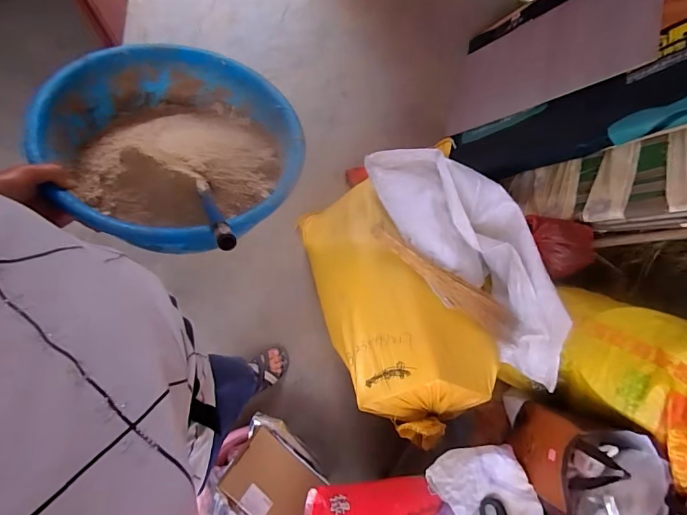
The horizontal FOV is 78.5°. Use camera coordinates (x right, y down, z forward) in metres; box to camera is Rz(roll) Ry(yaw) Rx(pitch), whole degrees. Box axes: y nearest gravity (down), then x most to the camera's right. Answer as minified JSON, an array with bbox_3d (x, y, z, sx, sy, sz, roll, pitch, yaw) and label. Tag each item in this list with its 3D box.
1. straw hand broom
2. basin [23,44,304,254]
[{"bbox_3d":[0.277,0.063,1.129,0.476,0.062,0.098,38,78,8],"label":"straw hand broom"},{"bbox_3d":[-0.249,-0.163,0.647,0.347,0.140,0.347,7,65,-15],"label":"basin"}]

